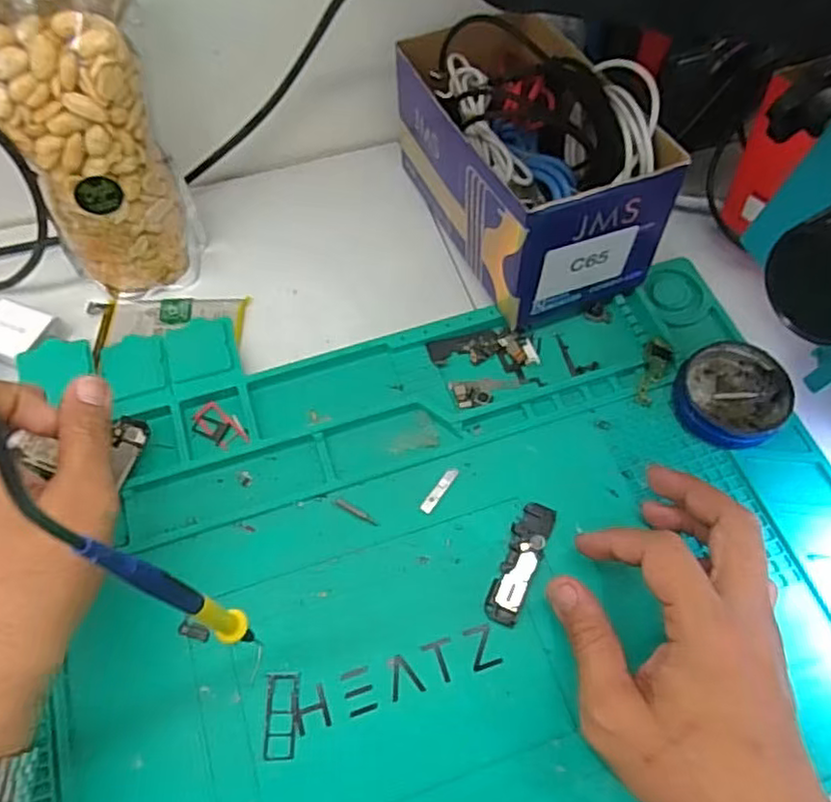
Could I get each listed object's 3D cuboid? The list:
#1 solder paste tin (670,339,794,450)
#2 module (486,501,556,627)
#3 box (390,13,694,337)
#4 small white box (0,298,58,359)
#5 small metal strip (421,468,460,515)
[{"bbox_3d":[0.186,-0.005,0.385,0.066,0.020,0.060,0,62,0],"label":"solder paste tin"},{"bbox_3d":[0.056,0.085,0.350,0.019,0.004,0.068,23,64,12],"label":"module"},{"bbox_3d":[0.067,-0.156,0.417,0.101,0.106,0.190,-21,64,-11],"label":"box"},{"bbox_3d":[-0.244,-0.041,0.405,0.043,0.021,0.033,20,64,10],"label":"small white box"},{"bbox_3d":[0.014,0.050,0.369,0.007,0.004,0.031,33,67,16],"label":"small metal strip"}]

